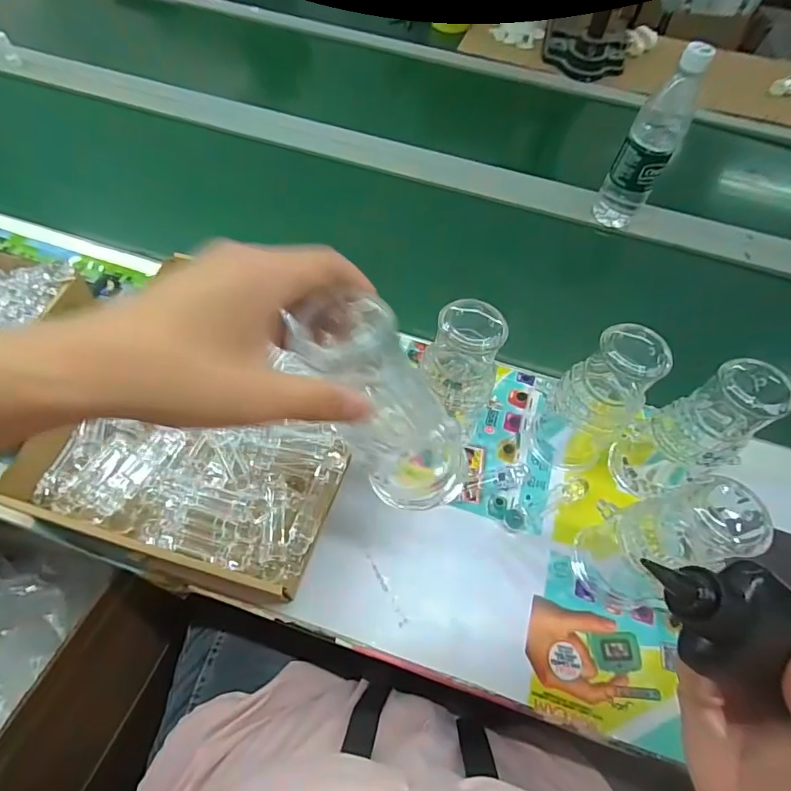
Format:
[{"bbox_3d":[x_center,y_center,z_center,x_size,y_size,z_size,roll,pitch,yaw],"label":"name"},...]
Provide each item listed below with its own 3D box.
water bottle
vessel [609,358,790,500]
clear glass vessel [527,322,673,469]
[{"bbox_3d":[0.332,-0.323,0.630,0.061,0.230,0.057,29,61,12],"label":"water bottle"},{"bbox_3d":[0.267,0.036,0.436,0.069,0.182,0.074,-29,66,-20],"label":"vessel"},{"bbox_3d":[0.181,0.009,0.445,0.057,0.173,0.066,-25,65,-18],"label":"clear glass vessel"}]

